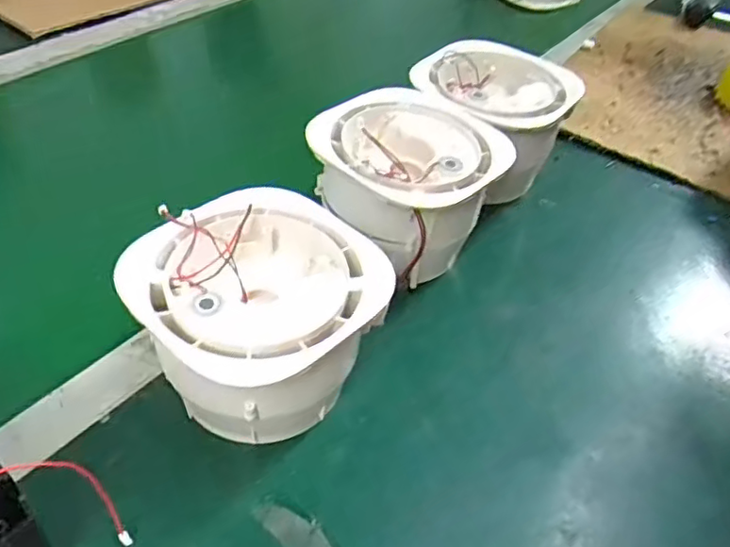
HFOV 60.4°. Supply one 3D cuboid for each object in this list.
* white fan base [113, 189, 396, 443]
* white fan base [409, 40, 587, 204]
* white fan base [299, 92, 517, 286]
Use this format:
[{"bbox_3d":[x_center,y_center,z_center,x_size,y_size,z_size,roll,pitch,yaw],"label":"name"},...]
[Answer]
[{"bbox_3d":[-0.067,0.036,0.401,0.139,0.110,0.134,-24,51,-28],"label":"white fan base"},{"bbox_3d":[0.118,-0.143,0.618,0.138,0.111,0.142,3,43,-3],"label":"white fan base"},{"bbox_3d":[0.035,-0.065,0.523,0.139,0.114,0.133,3,44,-3],"label":"white fan base"}]

